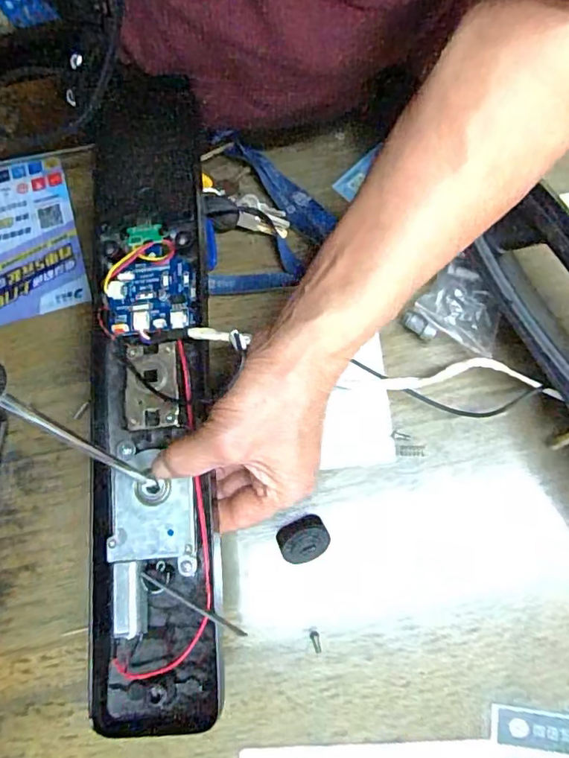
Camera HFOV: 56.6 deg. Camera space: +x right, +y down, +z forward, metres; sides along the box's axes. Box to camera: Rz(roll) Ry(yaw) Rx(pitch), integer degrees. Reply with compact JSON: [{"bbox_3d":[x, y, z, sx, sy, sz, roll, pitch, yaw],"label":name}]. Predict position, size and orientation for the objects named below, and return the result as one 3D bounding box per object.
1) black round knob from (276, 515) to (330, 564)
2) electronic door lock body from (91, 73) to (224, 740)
[{"bbox_3d":[0.012,0.107,0.357,0.034,0.019,0.027,-19,114,-3],"label":"black round knob"},{"bbox_3d":[-0.086,-0.007,0.333,0.076,0.028,0.405,-4,78,-1],"label":"electronic door lock body"}]

